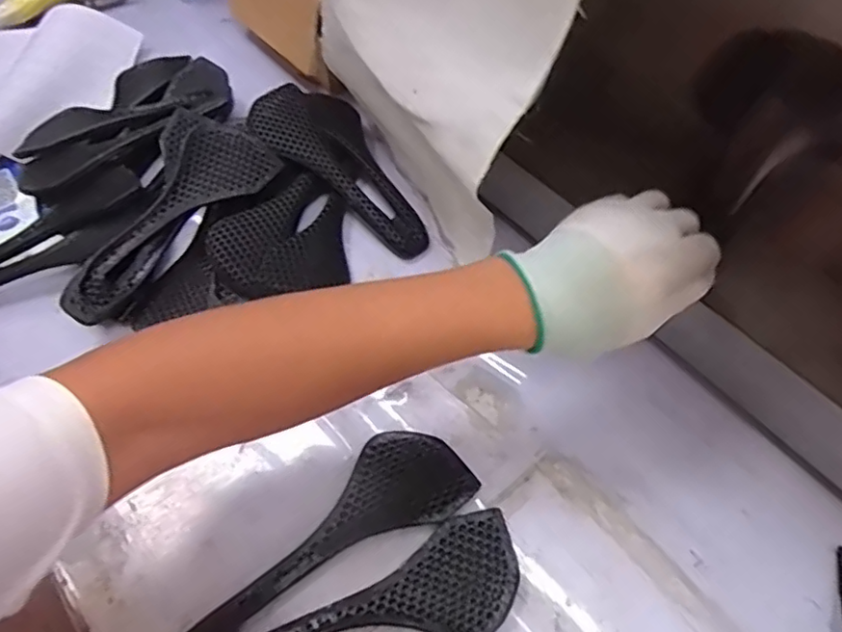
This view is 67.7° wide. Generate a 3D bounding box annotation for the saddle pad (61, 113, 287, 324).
[{"bbox_3d":[-0.236,-0.093,0.564,0.108,0.055,0.224,30,62,19],"label":"saddle pad"}]

